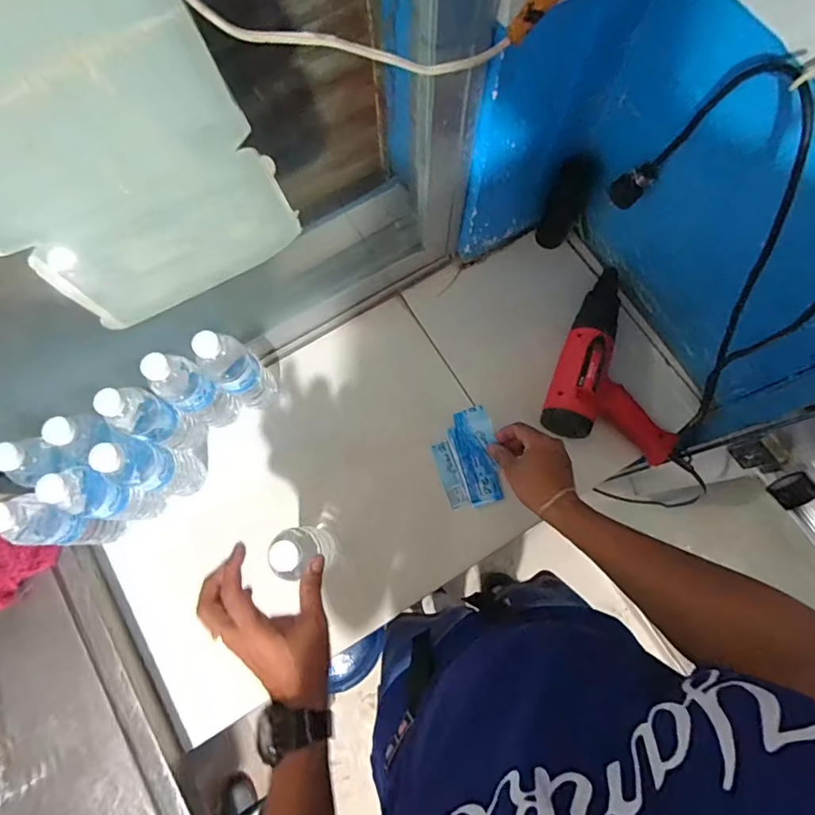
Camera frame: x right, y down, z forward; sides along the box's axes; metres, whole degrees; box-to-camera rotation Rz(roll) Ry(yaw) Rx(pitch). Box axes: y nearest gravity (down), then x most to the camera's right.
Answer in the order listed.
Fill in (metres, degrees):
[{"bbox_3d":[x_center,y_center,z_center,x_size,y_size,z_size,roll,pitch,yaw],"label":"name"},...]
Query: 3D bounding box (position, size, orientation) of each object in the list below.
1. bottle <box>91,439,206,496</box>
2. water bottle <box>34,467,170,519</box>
[{"bbox_3d":[-0.325,0.078,0.637,0.053,0.212,0.063,13,77,4],"label":"bottle"},{"bbox_3d":[-0.375,0.113,0.625,0.056,0.198,0.053,4,76,1],"label":"water bottle"}]

